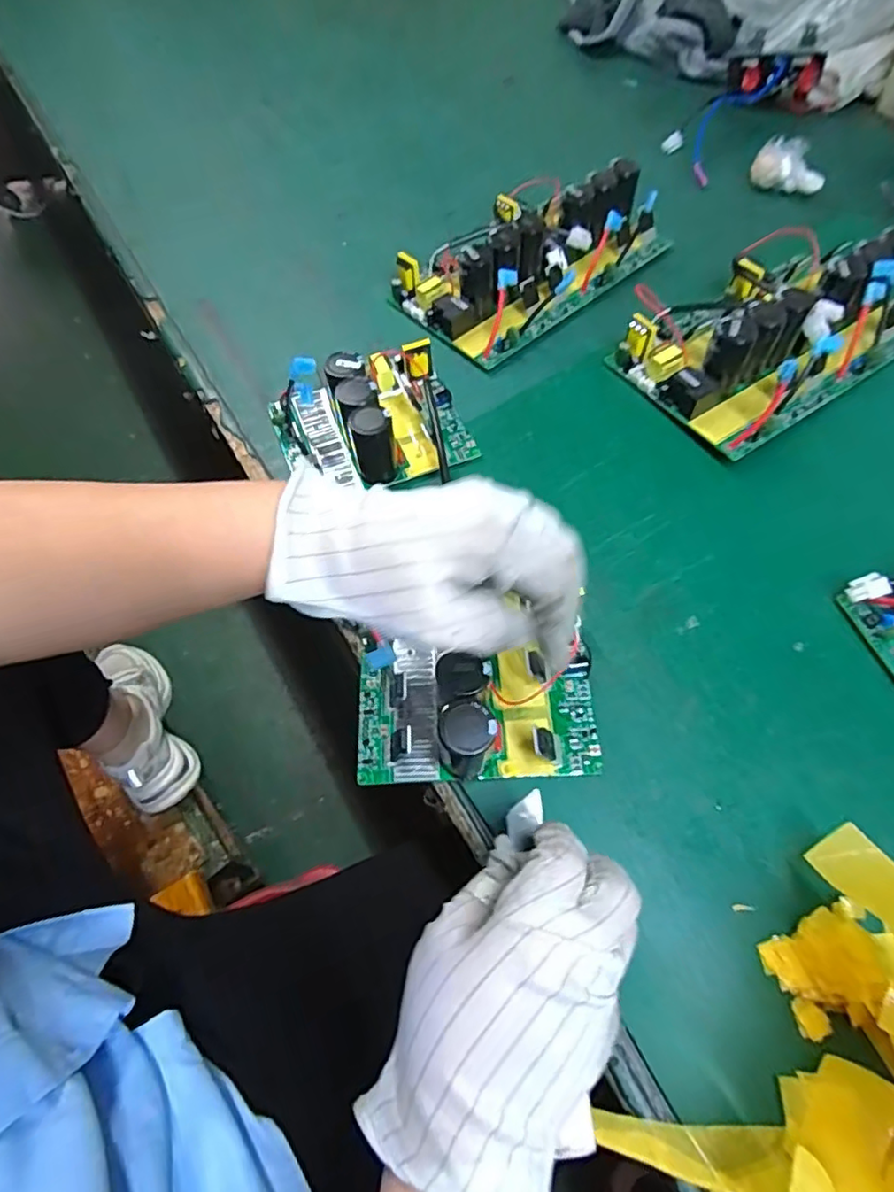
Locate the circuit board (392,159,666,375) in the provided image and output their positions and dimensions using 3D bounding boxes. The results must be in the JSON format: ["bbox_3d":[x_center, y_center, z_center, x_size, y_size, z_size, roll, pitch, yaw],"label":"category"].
[{"bbox_3d":[0.076,-0.314,0.525,0.244,0.053,0.140,-39,66,-16],"label":"circuit board"}]

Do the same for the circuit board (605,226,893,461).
[{"bbox_3d":[0.260,-0.220,0.463,0.241,0.058,0.146,-33,65,-13],"label":"circuit board"}]

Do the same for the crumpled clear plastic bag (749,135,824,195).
[{"bbox_3d":[0.341,-0.431,0.589,0.067,0.033,0.038,15,64,11],"label":"crumpled clear plastic bag"}]

